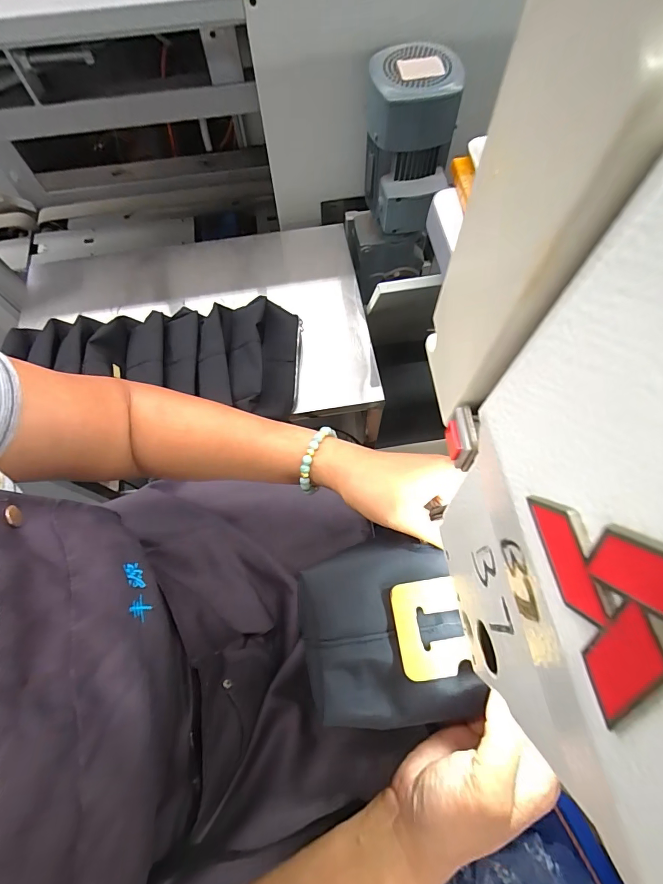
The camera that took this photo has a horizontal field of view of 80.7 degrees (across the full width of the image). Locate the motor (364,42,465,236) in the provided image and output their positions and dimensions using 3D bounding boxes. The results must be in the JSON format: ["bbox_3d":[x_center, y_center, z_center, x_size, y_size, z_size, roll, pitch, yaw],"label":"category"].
[{"bbox_3d":[0.132,-0.525,0.708,0.129,0.230,0.182,-14,68,-4],"label":"motor"}]

